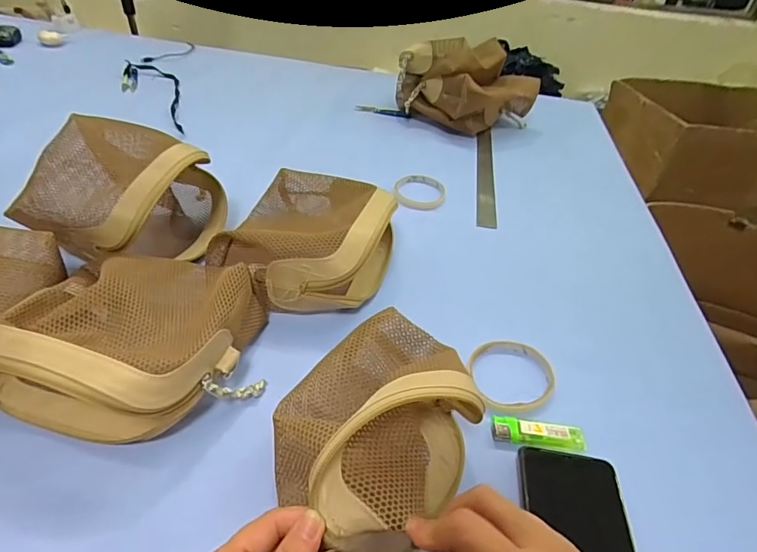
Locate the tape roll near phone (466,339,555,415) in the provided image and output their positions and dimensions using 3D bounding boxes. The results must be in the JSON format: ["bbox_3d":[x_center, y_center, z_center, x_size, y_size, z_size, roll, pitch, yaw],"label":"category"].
[{"bbox_3d":[0.132,0.097,0.449,0.084,0.010,0.084,4,40,-3],"label":"tape roll near phone"}]

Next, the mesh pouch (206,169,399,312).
[{"bbox_3d":[-0.082,-0.051,0.529,0.189,0.084,0.205,10,40,4],"label":"mesh pouch"}]

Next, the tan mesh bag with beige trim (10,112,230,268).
[{"bbox_3d":[-0.284,-0.090,0.525,0.157,0.134,0.179,20,42,15],"label":"tan mesh bag with beige trim"}]

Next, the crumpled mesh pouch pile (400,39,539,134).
[{"bbox_3d":[0.179,-0.390,0.920,0.240,0.145,0.172,-13,44,-22],"label":"crumpled mesh pouch pile"}]

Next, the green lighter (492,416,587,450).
[{"bbox_3d":[0.140,0.138,0.394,0.080,0.012,0.022,7,40,1],"label":"green lighter"}]

